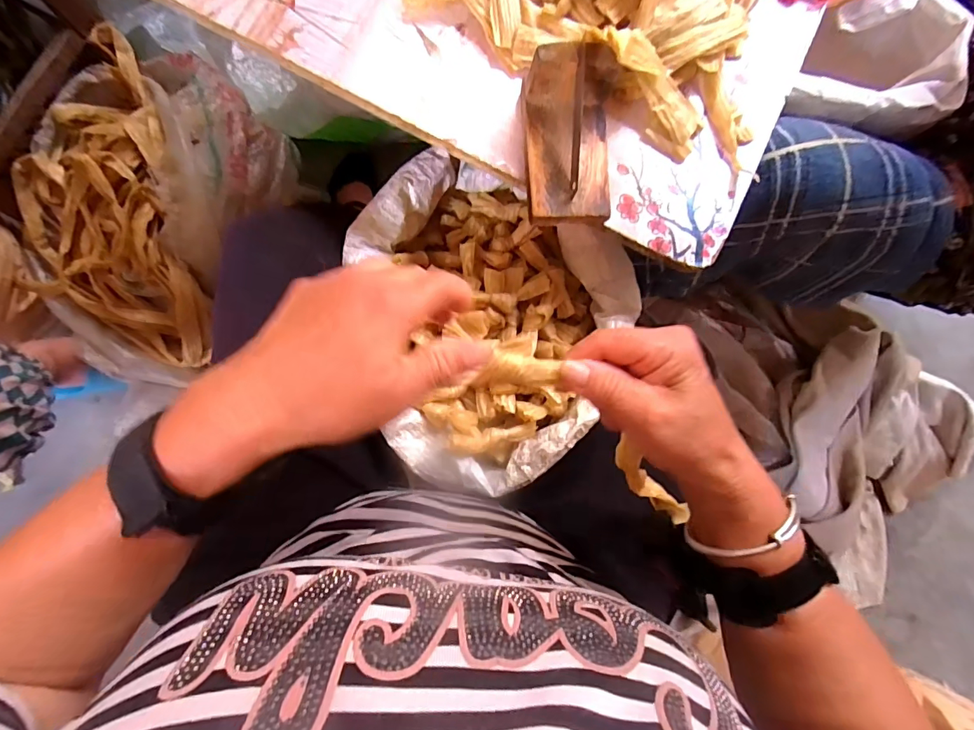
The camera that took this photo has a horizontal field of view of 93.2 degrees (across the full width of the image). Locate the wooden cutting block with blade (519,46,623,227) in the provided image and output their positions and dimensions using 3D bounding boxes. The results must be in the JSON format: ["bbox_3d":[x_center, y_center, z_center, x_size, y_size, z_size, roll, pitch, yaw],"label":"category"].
[{"bbox_3d":[0.061,-0.160,0.332,0.065,0.058,0.101,-4,84,-6],"label":"wooden cutting block with blade"}]

